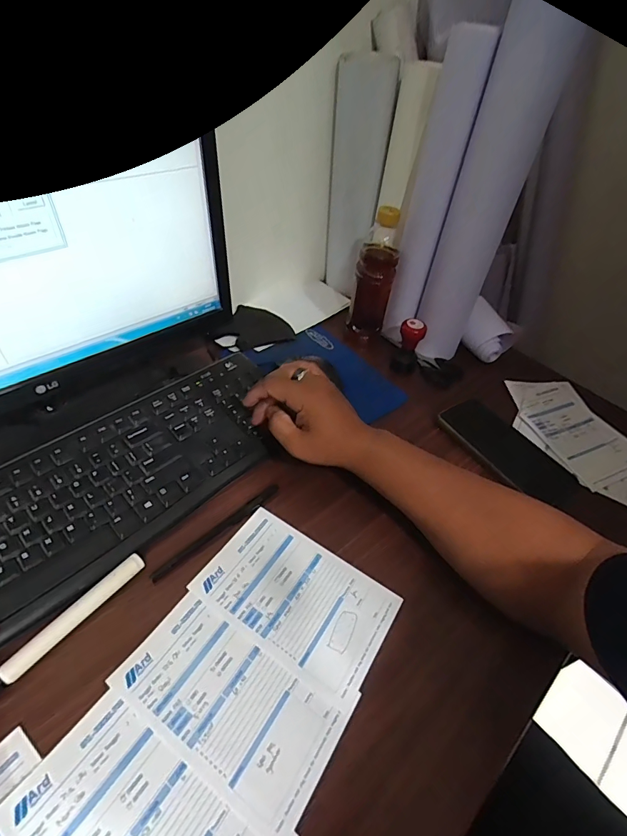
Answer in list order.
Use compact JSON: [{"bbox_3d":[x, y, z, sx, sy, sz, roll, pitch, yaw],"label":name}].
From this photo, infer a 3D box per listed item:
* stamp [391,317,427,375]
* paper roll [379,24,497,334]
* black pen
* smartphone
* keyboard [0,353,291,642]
[{"bbox_3d":[0.136,-0.102,0.599,0.032,0.075,0.032,-16,51,-21],"label":"stamp"},{"bbox_3d":[0.148,-0.267,0.551,0.038,0.355,0.044,2,47,-6],"label":"paper roll"},{"bbox_3d":[-0.091,0.109,0.417,0.146,0.005,0.011,-33,58,-32],"label":"black pen"},{"bbox_3d":[0.239,0.037,0.521,0.081,0.012,0.167,-28,56,-29],"label":"smartphone"},{"bbox_3d":[-0.202,0.061,0.421,0.149,0.020,0.404,38,53,25],"label":"keyboard"}]

